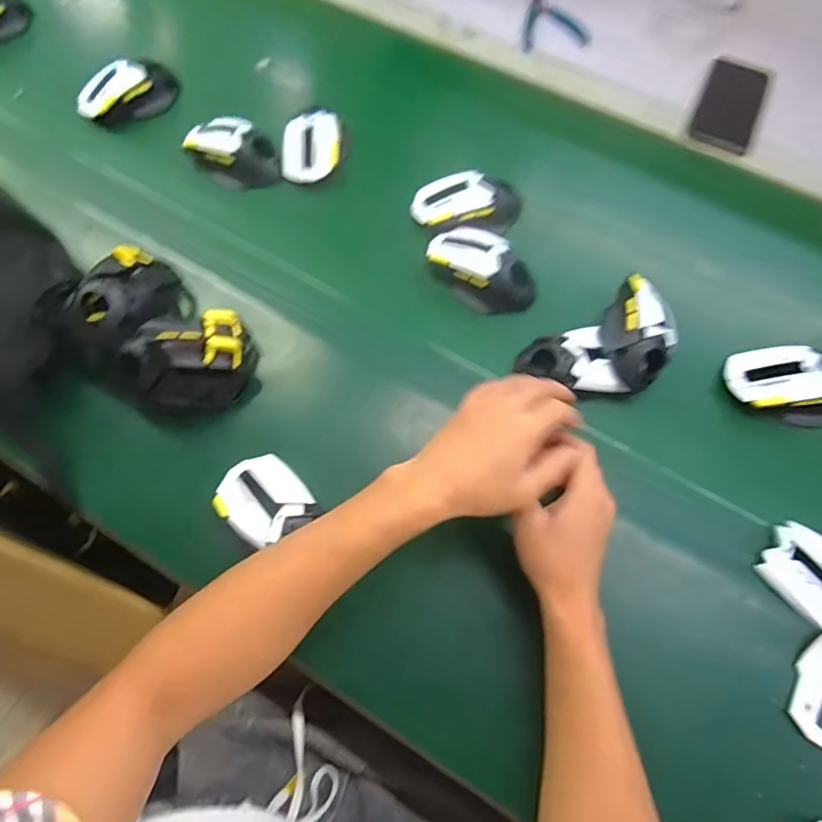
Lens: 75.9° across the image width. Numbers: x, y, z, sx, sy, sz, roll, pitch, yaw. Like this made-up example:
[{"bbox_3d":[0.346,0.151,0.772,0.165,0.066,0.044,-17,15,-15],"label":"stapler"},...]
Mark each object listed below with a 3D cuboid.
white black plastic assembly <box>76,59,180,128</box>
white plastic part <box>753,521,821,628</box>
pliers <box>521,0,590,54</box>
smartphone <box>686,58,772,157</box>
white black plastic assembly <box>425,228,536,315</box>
[{"bbox_3d":[-0.345,-0.388,0.637,0.117,0.037,0.061,-25,70,-10],"label":"white black plastic assembly"},{"bbox_3d":[0.333,0.135,0.432,0.064,0.012,0.077,-40,73,-15],"label":"white plastic part"},{"bbox_3d":[0.189,-0.532,0.721,0.093,0.009,0.100,-9,68,-4],"label":"pliers"},{"bbox_3d":[0.397,-0.380,0.650,0.074,0.008,0.162,23,69,9],"label":"smartphone"},{"bbox_3d":[0.075,-0.149,0.548,0.068,0.040,0.118,-41,73,-15],"label":"white black plastic assembly"}]

